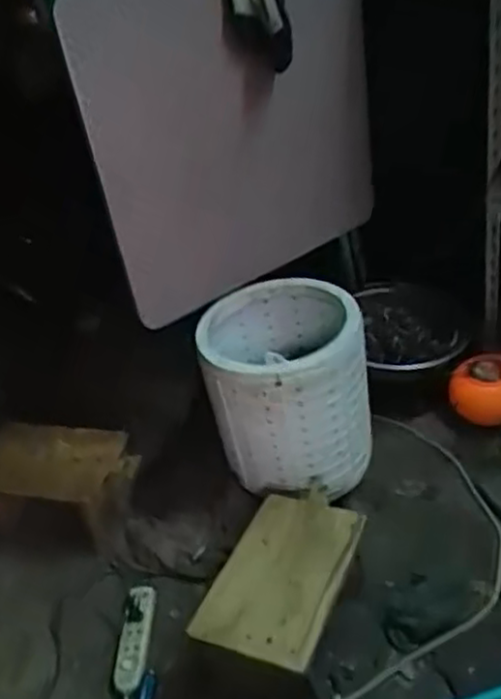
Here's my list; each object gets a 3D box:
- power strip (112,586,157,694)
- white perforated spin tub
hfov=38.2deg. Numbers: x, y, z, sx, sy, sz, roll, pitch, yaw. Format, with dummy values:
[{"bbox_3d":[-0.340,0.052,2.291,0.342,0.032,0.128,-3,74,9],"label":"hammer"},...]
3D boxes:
[{"bbox_3d":[-0.191,0.480,1.195,0.051,0.037,0.178,-4,42,7],"label":"power strip"},{"bbox_3d":[0.065,0.073,1.309,0.280,0.302,0.286,-5,30,4],"label":"white perforated spin tub"}]

